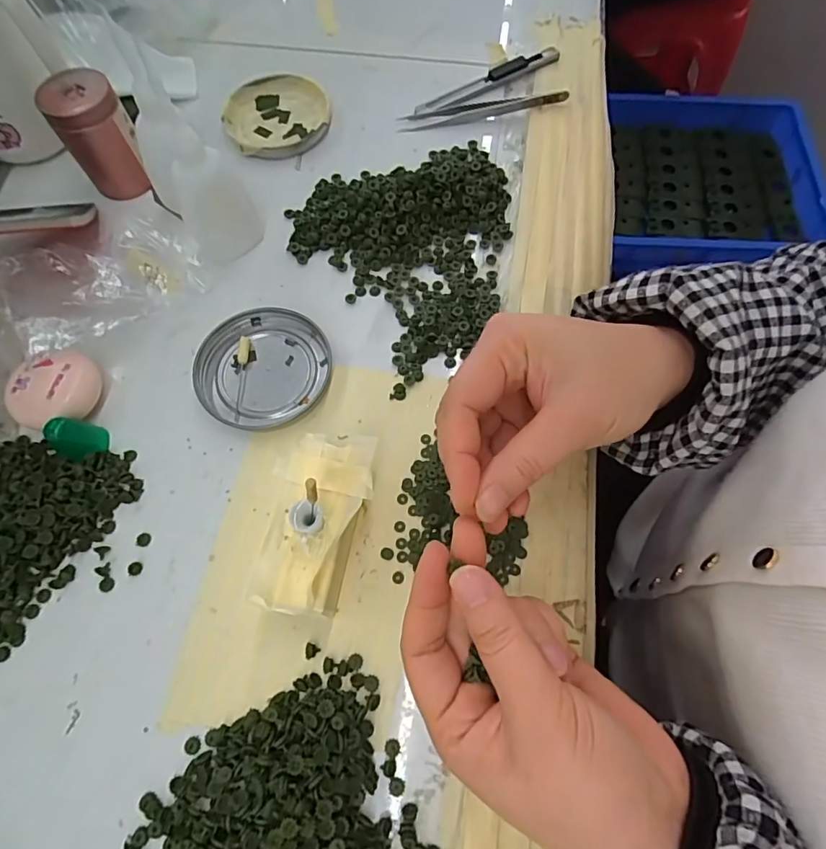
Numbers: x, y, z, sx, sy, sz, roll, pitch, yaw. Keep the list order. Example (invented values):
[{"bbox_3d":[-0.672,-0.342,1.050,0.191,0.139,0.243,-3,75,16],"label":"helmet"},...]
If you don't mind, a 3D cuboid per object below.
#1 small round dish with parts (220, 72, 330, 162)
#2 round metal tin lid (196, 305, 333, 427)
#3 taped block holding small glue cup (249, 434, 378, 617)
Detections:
[{"bbox_3d":[-0.103,-0.237,0.379,0.077,0.008,0.081,0,68,0],"label":"small round dish with parts"},{"bbox_3d":[-0.090,-0.034,0.298,0.077,0.008,0.076,0,68,0],"label":"round metal tin lid"},{"bbox_3d":[-0.046,0.049,0.249,0.048,0.038,0.087,4,68,2],"label":"taped block holding small glue cup"}]

